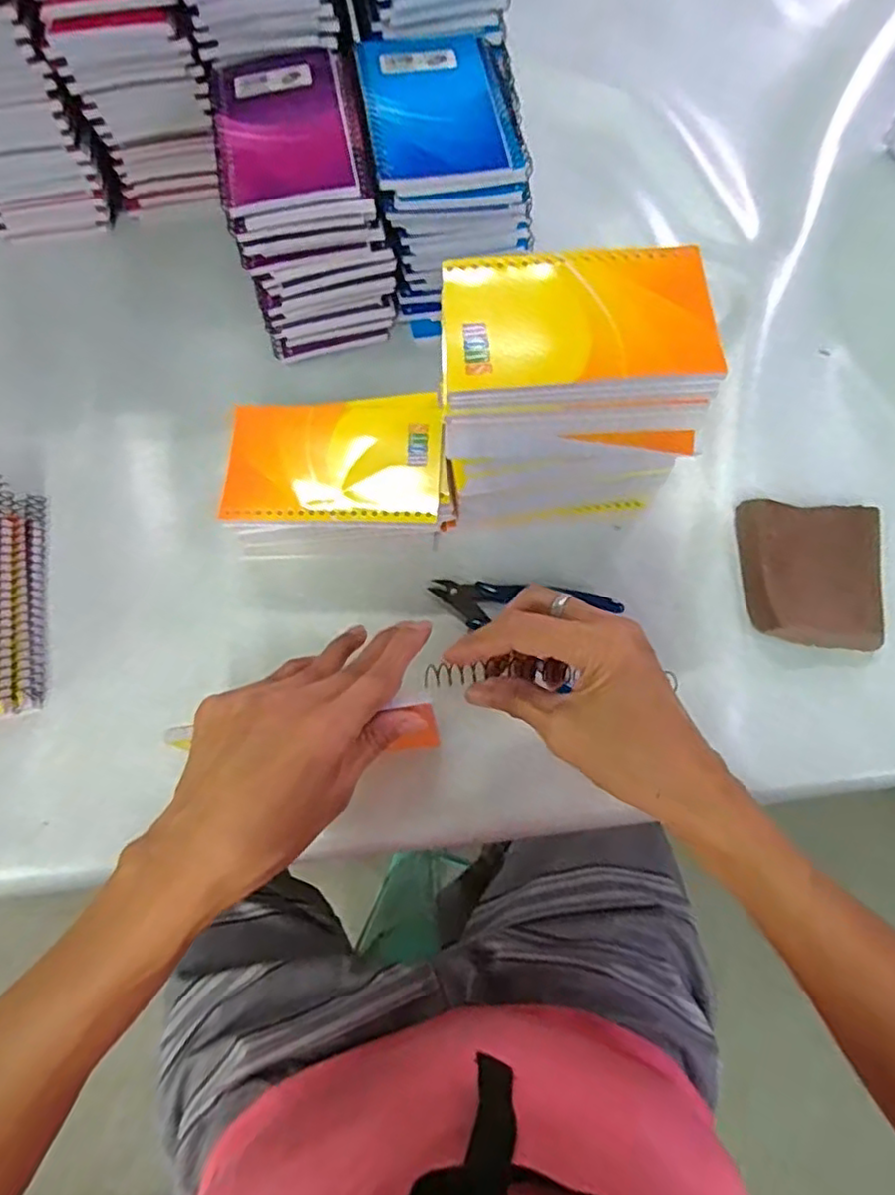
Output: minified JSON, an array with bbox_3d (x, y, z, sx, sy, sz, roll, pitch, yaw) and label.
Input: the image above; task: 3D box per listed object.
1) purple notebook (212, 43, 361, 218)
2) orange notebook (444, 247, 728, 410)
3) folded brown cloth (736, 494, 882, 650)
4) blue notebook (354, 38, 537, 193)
[{"bbox_3d":[-0.107,-0.303,0.420,0.082,0.008,0.137,-11,70,-2],"label":"purple notebook"},{"bbox_3d":[0.063,-0.135,0.324,0.128,0.012,0.081,-3,70,2],"label":"orange notebook"},{"bbox_3d":[0.226,-0.014,0.402,0.085,0.025,0.092,4,71,4],"label":"folded brown cloth"},{"bbox_3d":[0.000,-0.320,0.426,0.101,0.016,0.140,-7,70,-5],"label":"blue notebook"}]

